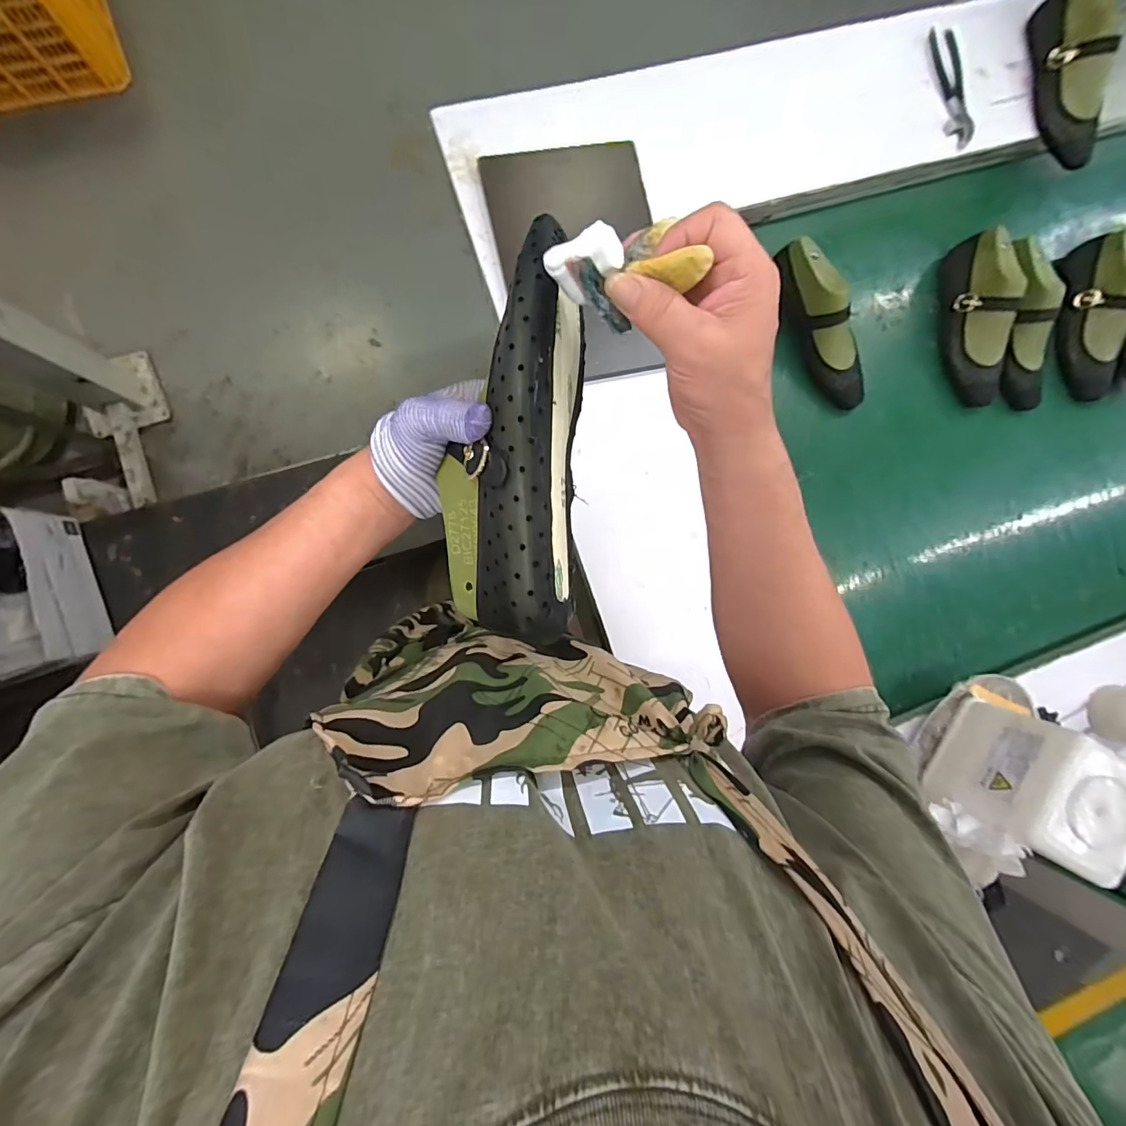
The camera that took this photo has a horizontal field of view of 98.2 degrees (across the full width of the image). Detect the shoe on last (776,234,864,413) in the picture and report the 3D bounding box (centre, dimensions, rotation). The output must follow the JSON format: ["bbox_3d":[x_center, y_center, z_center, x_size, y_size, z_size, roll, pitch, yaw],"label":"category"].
[{"bbox_3d":[0.412,-0.372,0.771,0.083,0.091,0.268,-31,105,-7],"label":"shoe on last"}]

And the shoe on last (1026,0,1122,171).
[{"bbox_3d":[0.824,-0.795,0.786,0.071,0.090,0.263,-12,89,-8],"label":"shoe on last"}]

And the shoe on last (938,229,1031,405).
[{"bbox_3d":[0.679,-0.401,0.784,0.082,0.109,0.267,-7,89,-8],"label":"shoe on last"}]

